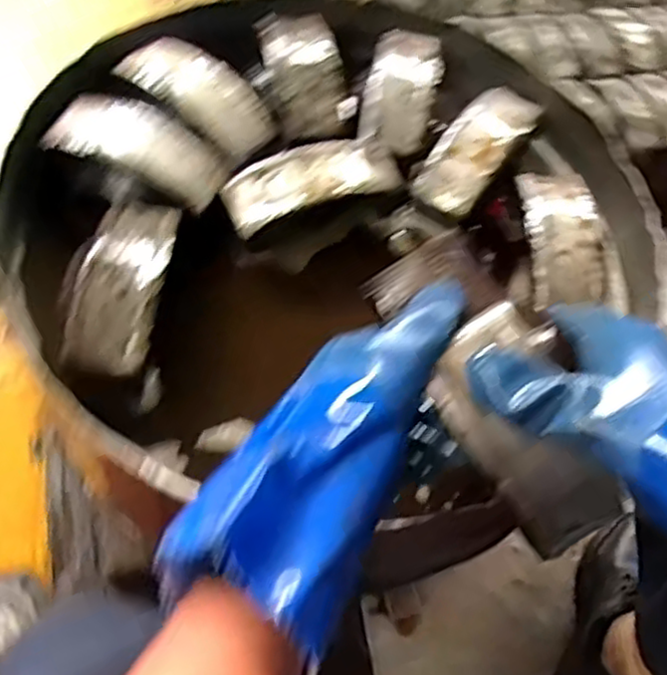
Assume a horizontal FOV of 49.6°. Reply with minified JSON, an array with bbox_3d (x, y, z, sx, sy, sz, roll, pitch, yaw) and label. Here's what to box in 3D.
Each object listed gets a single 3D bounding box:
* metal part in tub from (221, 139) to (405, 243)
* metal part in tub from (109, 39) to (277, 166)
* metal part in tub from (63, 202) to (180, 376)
[{"bbox_3d":[-0.019,-0.146,0.663,0.166,0.030,0.059,-18,65,-18],"label":"metal part in tub"},{"bbox_3d":[-0.127,-0.233,0.693,0.155,0.030,0.073,39,63,13],"label":"metal part in tub"},{"bbox_3d":[-0.169,-0.050,0.578,0.070,0.032,0.157,11,60,-3],"label":"metal part in tub"}]

